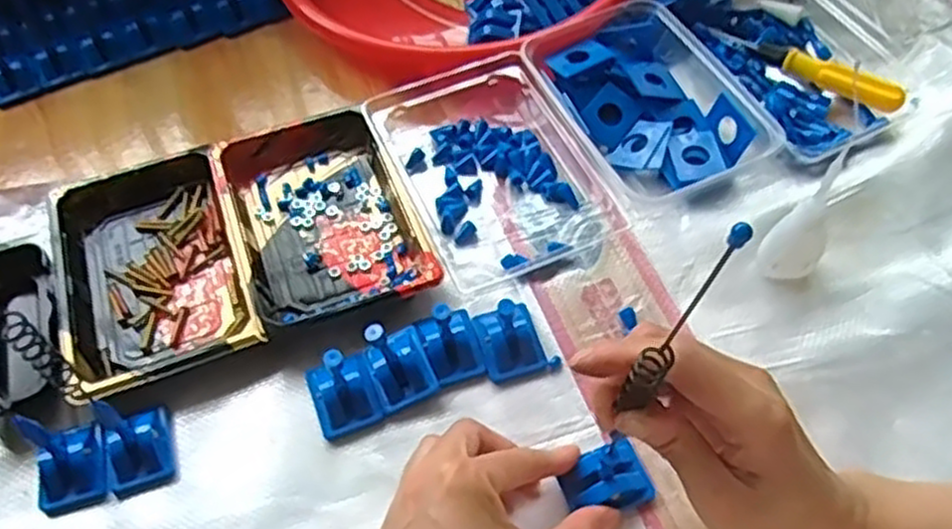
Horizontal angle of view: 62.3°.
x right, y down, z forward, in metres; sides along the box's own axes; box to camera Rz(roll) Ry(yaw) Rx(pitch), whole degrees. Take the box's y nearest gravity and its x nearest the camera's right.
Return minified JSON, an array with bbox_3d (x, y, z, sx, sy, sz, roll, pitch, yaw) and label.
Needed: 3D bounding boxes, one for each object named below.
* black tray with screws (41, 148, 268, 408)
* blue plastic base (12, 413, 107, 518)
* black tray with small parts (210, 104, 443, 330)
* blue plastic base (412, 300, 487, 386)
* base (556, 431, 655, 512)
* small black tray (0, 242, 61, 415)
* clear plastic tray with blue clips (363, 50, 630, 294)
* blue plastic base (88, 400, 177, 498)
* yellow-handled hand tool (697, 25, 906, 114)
[{"bbox_3d":[-0.198,0.002,0.483,0.107,0.024,0.160,-20,56,-9],"label":"black tray with screws"},{"bbox_3d":[-0.217,0.102,0.411,0.034,0.039,0.041,-16,55,-7],"label":"blue plastic base"},{"bbox_3d":[-0.098,-0.031,0.498,0.106,0.026,0.157,-22,56,-10],"label":"black tray with small parts"},{"bbox_3d":[-0.014,0.037,0.438,0.031,0.040,0.044,-23,56,-11],"label":"blue plastic base"},{"bbox_3d":[0.066,0.111,0.402,0.041,0.019,0.030,-21,56,-10],"label":"base"},{"bbox_3d":[-0.272,0.036,0.463,0.055,0.026,0.107,-17,55,-7],"label":"small black tray"},{"bbox_3d":[0.005,-0.073,0.515,0.112,0.029,0.175,-24,56,-12],"label":"clear plastic tray with blue clips"},{"bbox_3d":[-0.182,0.089,0.415,0.031,0.037,0.047,-13,55,-4],"label":"blue plastic base"},{"bbox_3d":[0.227,-0.143,0.548,0.141,0.014,0.017,35,64,25],"label":"yellow-handled hand tool"}]

